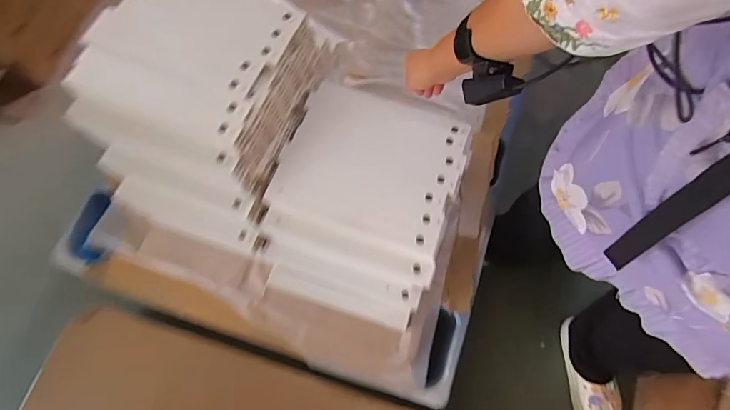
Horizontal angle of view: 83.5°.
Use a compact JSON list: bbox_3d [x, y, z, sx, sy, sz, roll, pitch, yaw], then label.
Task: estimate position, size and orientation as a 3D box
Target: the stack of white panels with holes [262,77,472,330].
[{"bbox_3d":[-0.004,0.005,0.877,0.326,0.255,0.415,17,73,6],"label":"stack of white panels with holes"}]

